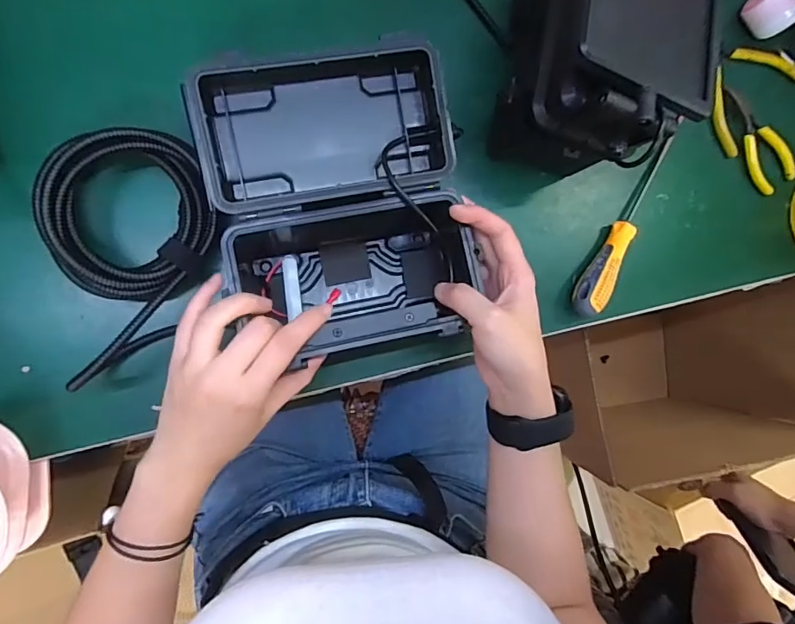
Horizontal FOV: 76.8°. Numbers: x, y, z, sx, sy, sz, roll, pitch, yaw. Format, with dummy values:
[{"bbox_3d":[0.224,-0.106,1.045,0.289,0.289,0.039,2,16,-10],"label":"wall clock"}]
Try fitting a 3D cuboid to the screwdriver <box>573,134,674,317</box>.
[{"bbox_3d":[0.214,-0.083,0.467,0.028,0.027,0.195,31,84,-7],"label":"screwdriver"}]

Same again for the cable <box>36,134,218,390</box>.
[{"bbox_3d":[-0.192,-0.045,0.368,0.113,0.024,0.166,-13,92,-19],"label":"cable"}]

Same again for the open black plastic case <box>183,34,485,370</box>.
[{"bbox_3d":[-0.043,-0.079,0.392,0.170,0.082,0.207,-10,91,-9],"label":"open black plastic case"}]

